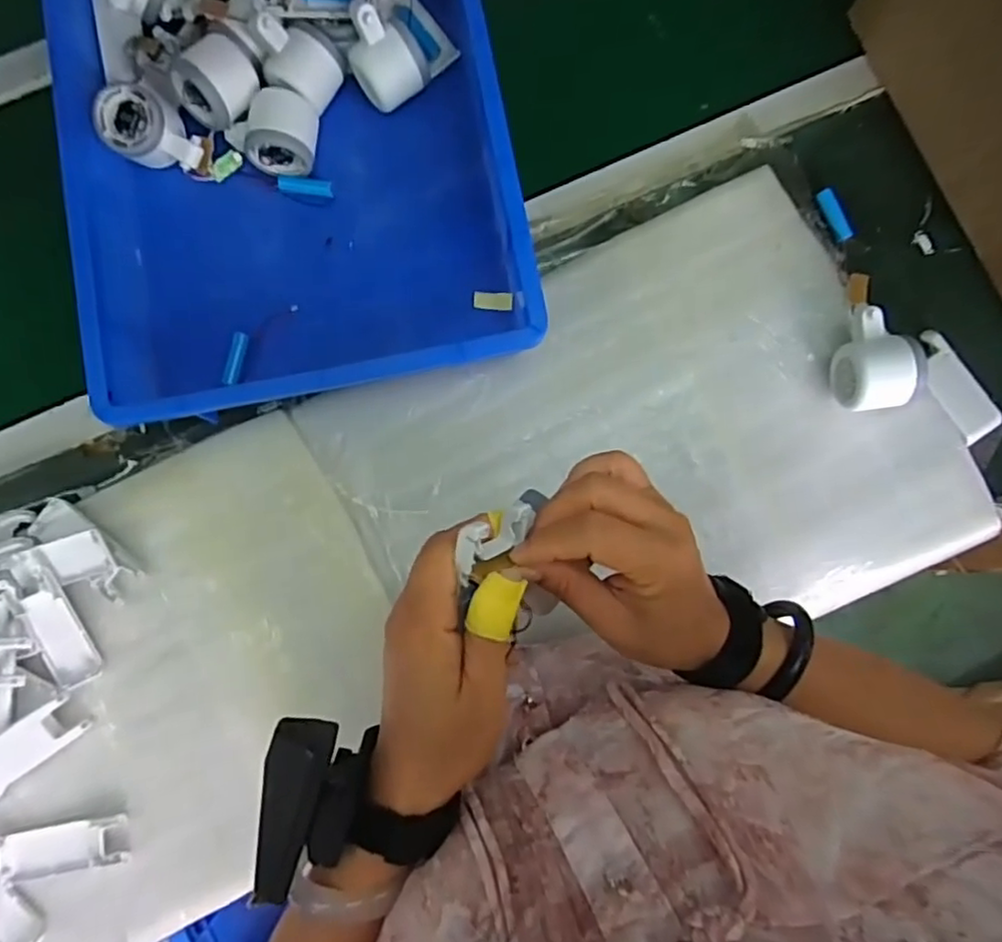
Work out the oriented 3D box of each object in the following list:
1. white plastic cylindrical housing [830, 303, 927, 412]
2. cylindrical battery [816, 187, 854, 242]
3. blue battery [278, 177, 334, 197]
[{"bbox_3d":[0.317,-0.098,0.551,0.056,0.057,0.093,-11,83,-2],"label":"white plastic cylindrical housing"},{"bbox_3d":[0.310,-0.239,0.593,0.018,0.012,0.053,-23,84,-3],"label":"cylindrical battery"},{"bbox_3d":[-0.181,-0.263,0.596,0.049,0.012,0.013,4,83,0],"label":"blue battery"}]

